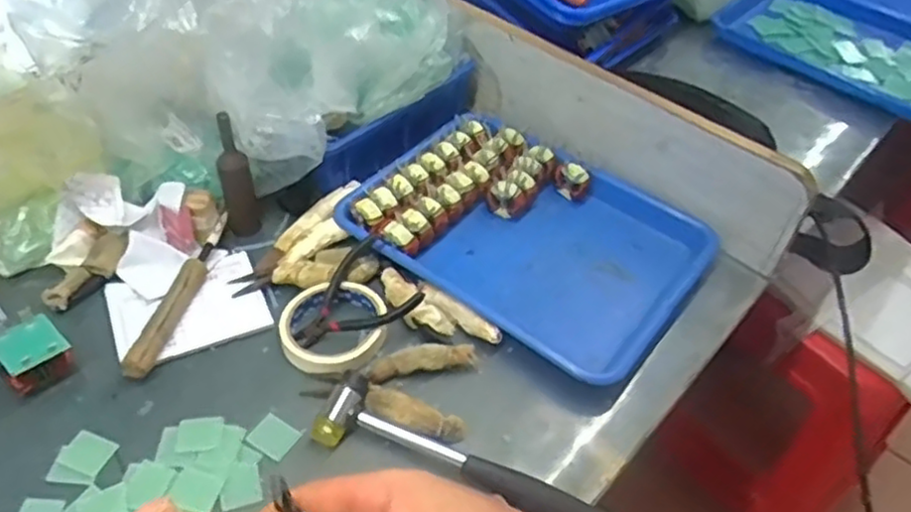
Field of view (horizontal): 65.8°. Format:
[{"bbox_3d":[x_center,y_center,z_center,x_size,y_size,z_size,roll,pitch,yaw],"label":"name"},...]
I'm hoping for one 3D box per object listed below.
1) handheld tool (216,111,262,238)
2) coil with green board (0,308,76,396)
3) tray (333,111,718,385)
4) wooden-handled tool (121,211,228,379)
[{"bbox_3d":[-0.214,-0.080,0.688,0.031,0.144,0.031,-14,49,-17],"label":"handheld tool"},{"bbox_3d":[-0.348,0.080,0.579,0.048,0.046,0.056,-33,57,-30],"label":"coil with green board"},{"bbox_3d":[0.080,-0.029,0.721,0.315,0.033,0.257,31,52,23],"label":"tray"},{"bbox_3d":[-0.249,0.027,0.644,0.027,0.023,0.187,10,47,5],"label":"wooden-handled tool"}]

